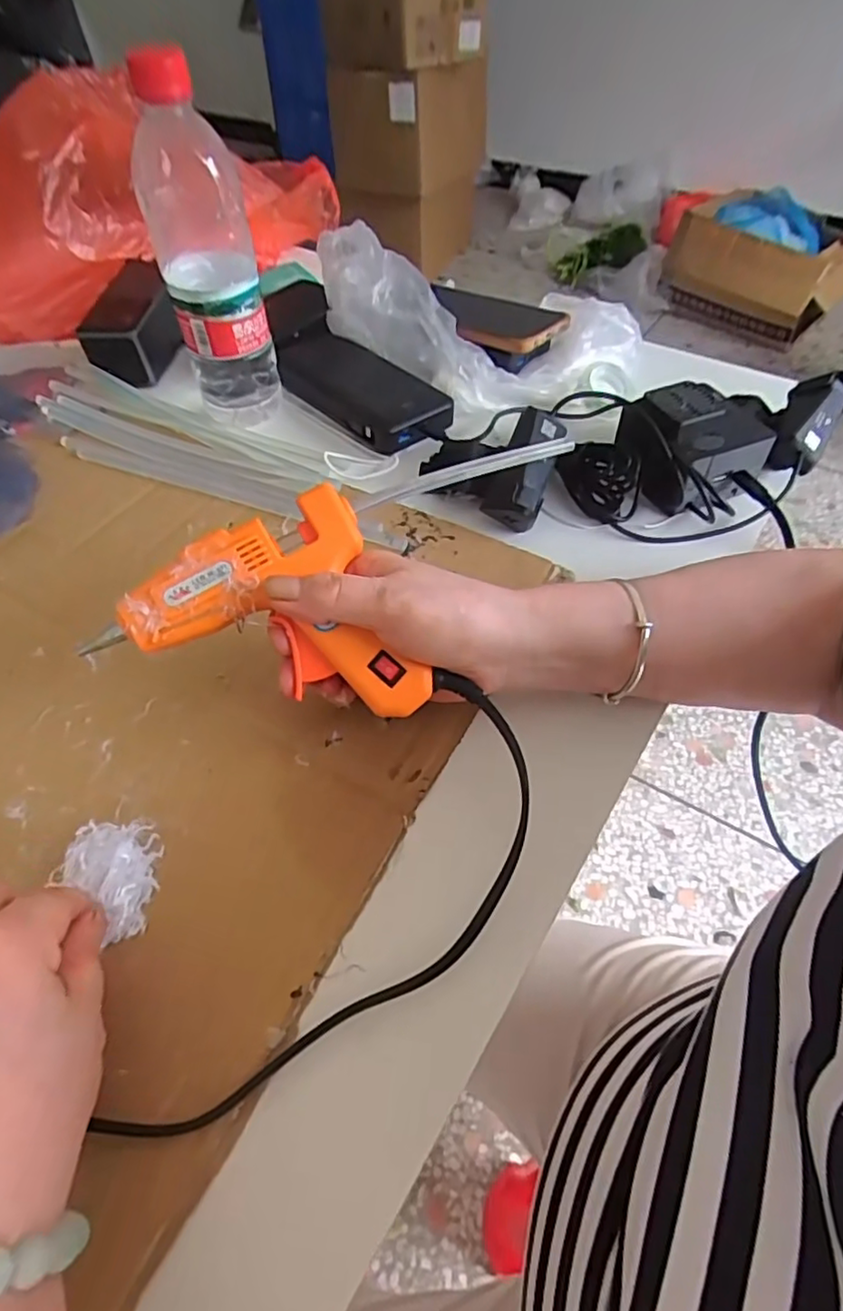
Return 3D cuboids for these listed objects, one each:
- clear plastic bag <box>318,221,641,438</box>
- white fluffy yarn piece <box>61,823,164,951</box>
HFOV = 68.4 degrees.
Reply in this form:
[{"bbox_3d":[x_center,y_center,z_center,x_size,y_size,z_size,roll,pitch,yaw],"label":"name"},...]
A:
[{"bbox_3d":[0.037,-0.264,0.506,0.275,0.079,0.130,17,54,-1],"label":"clear plastic bag"},{"bbox_3d":[-0.138,0.097,0.272,0.040,0.008,0.049,-5,53,-2],"label":"white fluffy yarn piece"}]

